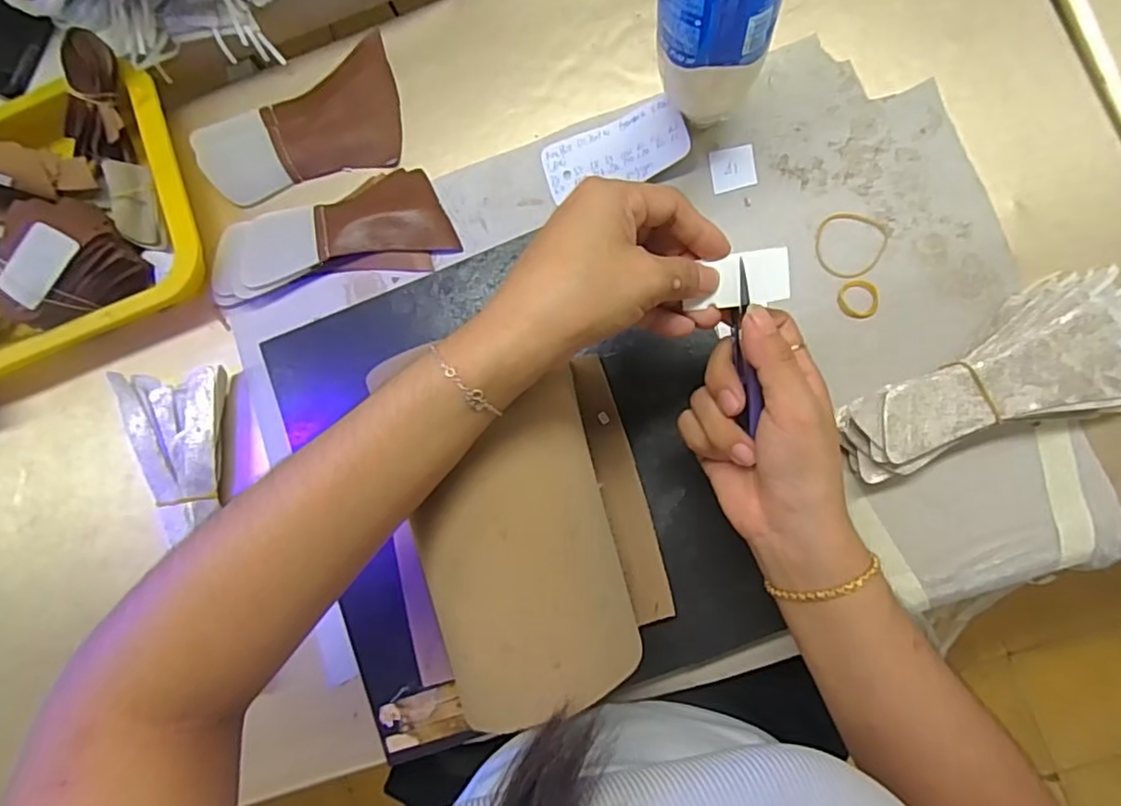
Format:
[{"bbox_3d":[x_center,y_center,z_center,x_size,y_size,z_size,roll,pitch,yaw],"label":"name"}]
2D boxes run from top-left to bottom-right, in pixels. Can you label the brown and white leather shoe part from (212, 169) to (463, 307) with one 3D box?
[{"bbox_3d":[-0.175,-0.123,0.463,0.183,0.017,0.074,-15,83,5],"label":"brown and white leather shoe part"}]

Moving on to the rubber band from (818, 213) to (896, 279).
[{"bbox_3d":[0.197,-0.107,0.419,0.047,0.004,0.045,-1,85,7],"label":"rubber band"}]

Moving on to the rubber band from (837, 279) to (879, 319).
[{"bbox_3d":[0.203,-0.071,0.417,0.026,0.004,0.026,-1,85,7],"label":"rubber band"}]

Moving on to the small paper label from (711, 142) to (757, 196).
[{"bbox_3d":[0.123,-0.167,0.437,0.031,0.004,0.032,-7,84,6],"label":"small paper label"}]

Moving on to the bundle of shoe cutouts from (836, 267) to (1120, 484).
[{"bbox_3d":[0.274,-0.018,0.387,0.201,0.039,0.088,-20,83,5],"label":"bundle of shoe cutouts"}]

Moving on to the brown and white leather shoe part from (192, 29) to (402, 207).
[{"bbox_3d":[-0.203,-0.218,0.474,0.155,0.019,0.100,-13,84,6],"label":"brown and white leather shoe part"}]

